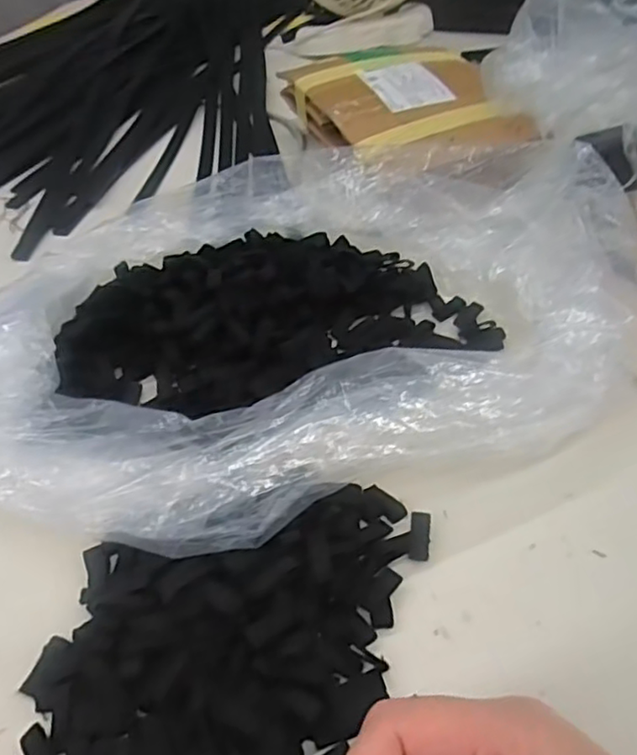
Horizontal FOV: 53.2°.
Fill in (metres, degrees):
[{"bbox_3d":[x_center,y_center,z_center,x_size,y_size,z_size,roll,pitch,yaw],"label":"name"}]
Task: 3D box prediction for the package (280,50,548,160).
[{"bbox_3d":[0.083,-0.273,0.633,0.191,0.039,0.208,-14,44,-11],"label":"package"}]

